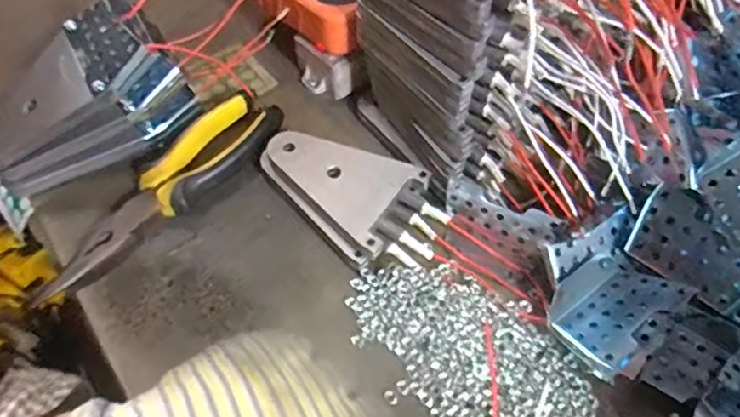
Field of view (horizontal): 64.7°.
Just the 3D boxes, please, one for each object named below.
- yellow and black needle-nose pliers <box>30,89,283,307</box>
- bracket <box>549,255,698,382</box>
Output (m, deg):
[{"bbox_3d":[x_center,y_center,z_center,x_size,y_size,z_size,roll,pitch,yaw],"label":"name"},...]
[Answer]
[{"bbox_3d":[-0.132,-0.013,0.369,0.042,0.023,0.177,38,64,25],"label":"yellow and black needle-nose pliers"},{"bbox_3d":[0.128,0.054,0.313,0.069,0.017,0.049,-34,61,-21],"label":"bracket"}]

